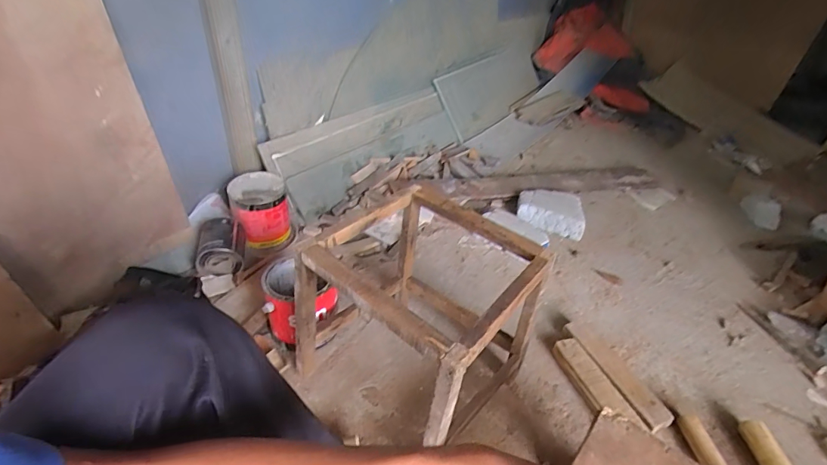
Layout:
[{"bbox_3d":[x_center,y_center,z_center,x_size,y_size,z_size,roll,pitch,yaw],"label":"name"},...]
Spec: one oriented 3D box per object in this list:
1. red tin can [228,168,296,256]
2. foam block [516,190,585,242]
[{"bbox_3d":[-0.423,-0.051,1.189,0.156,0.179,0.171,-9,38,-15],"label":"red tin can"},{"bbox_3d":[0.443,-0.068,1.369,0.200,0.069,0.167,11,37,11],"label":"foam block"}]

